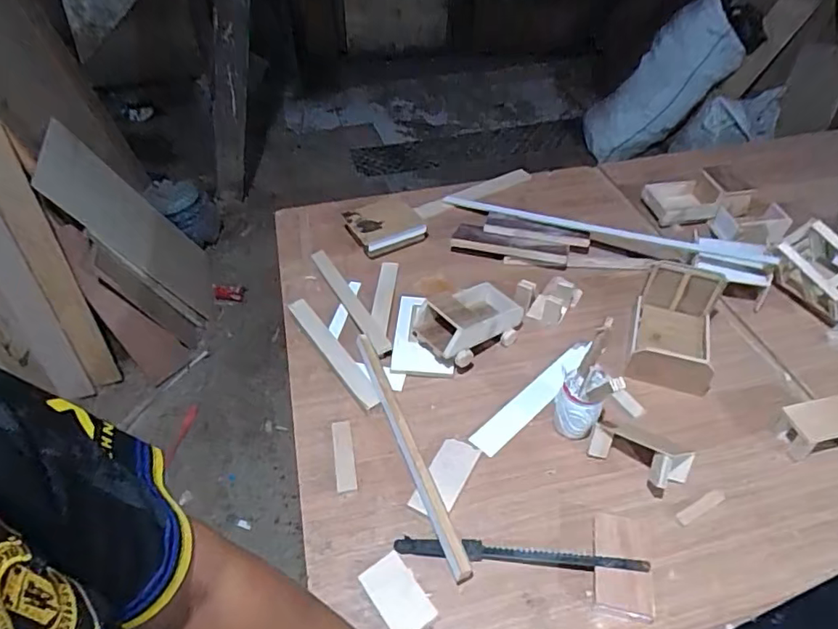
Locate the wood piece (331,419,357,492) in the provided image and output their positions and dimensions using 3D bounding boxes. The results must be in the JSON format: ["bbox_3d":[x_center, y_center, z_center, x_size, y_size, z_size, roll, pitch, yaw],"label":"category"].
[{"bbox_3d":[-0.109,0.203,0.783,0.028,0.006,0.111,-9,44,-6],"label":"wood piece"}]

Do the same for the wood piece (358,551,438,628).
[{"bbox_3d":[-0.026,0.336,0.648,0.055,0.014,0.091,-29,50,-24],"label":"wood piece"}]

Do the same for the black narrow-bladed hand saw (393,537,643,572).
[{"bbox_3d":[0.121,0.299,0.672,0.303,0.027,0.020,3,44,6],"label":"black narrow-bladed hand saw"}]

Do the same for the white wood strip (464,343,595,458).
[{"bbox_3d":[0.190,0.129,0.861,0.269,0.011,0.047,-33,51,-27],"label":"white wood strip"}]

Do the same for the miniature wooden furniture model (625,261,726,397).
[{"bbox_3d":[0.418,0.024,0.886,0.126,0.097,0.199,12,59,15],"label":"miniature wooden furniture model"}]

